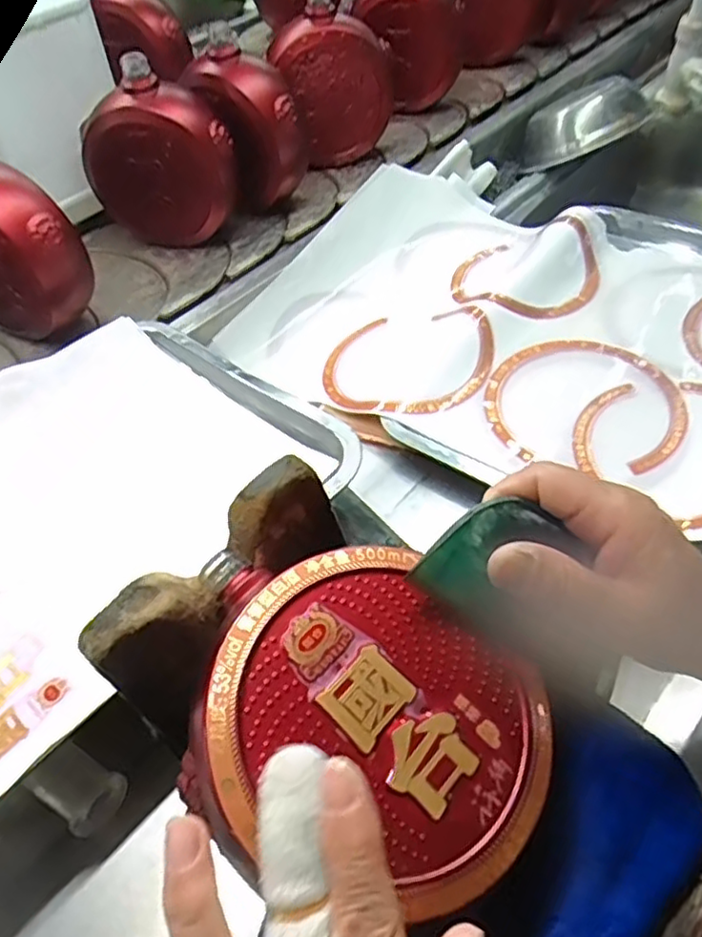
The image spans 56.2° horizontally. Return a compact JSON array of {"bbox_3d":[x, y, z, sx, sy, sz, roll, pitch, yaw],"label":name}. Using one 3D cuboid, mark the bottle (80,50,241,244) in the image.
[{"bbox_3d":[-0.171,-0.278,0.607,0.133,0.146,0.068,8,52,11],"label":"bottle"}]

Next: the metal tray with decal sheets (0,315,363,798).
[{"bbox_3d":[-0.193,0.039,0.396,0.260,0.033,0.341,31,59,29],"label":"metal tray with decal sheets"}]

